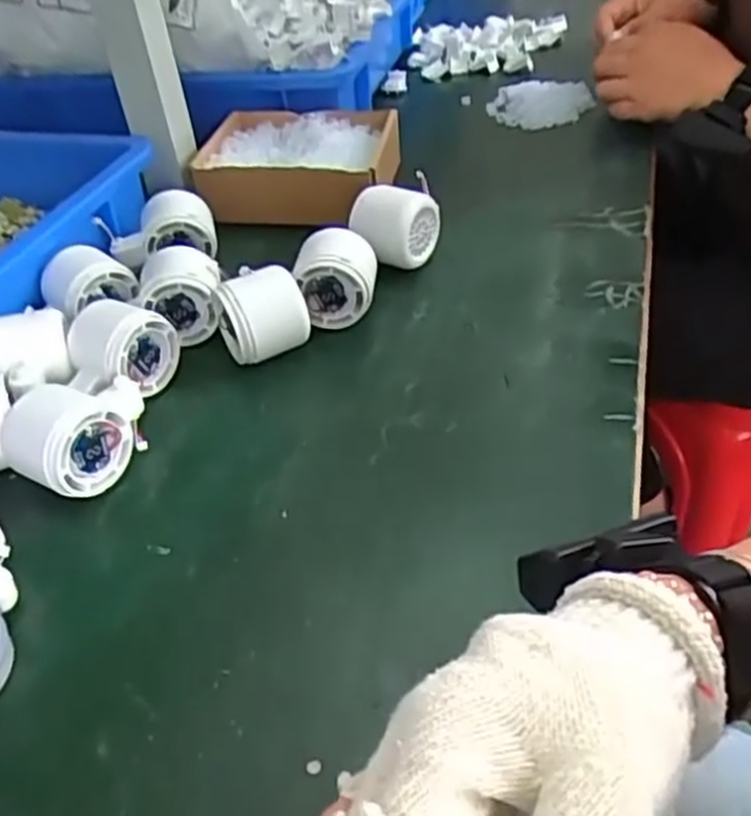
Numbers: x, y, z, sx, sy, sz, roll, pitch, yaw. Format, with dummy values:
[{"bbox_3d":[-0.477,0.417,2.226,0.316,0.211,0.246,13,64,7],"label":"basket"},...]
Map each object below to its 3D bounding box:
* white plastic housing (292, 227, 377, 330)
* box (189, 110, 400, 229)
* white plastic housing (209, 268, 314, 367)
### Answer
[{"bbox_3d":[-0.028,-0.095,0.571,0.058,0.056,0.049,-3,41,2],"label":"white plastic housing"},{"bbox_3d":[-0.070,-0.226,0.730,0.165,0.055,0.145,4,42,9],"label":"box"},{"bbox_3d":[-0.081,-0.066,0.551,0.050,0.051,0.058,-25,45,-22],"label":"white plastic housing"}]

